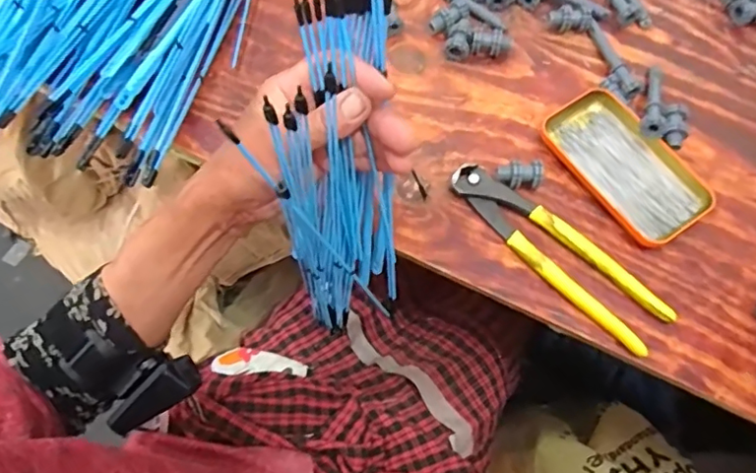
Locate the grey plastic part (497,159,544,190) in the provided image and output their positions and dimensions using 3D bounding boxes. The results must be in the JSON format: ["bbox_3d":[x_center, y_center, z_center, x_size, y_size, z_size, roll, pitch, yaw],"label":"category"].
[{"bbox_3d":[0.122,-0.051,0.473,0.042,0.021,0.019,-8,68,-2],"label":"grey plastic part"}]

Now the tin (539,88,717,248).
[{"bbox_3d":[0.212,-0.062,0.475,0.075,0.019,0.142,-34,72,-12],"label":"tin"}]

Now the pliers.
[{"bbox_3d":[0.142,0.011,0.452,0.200,0.016,0.048,40,74,15],"label":"pliers"}]

